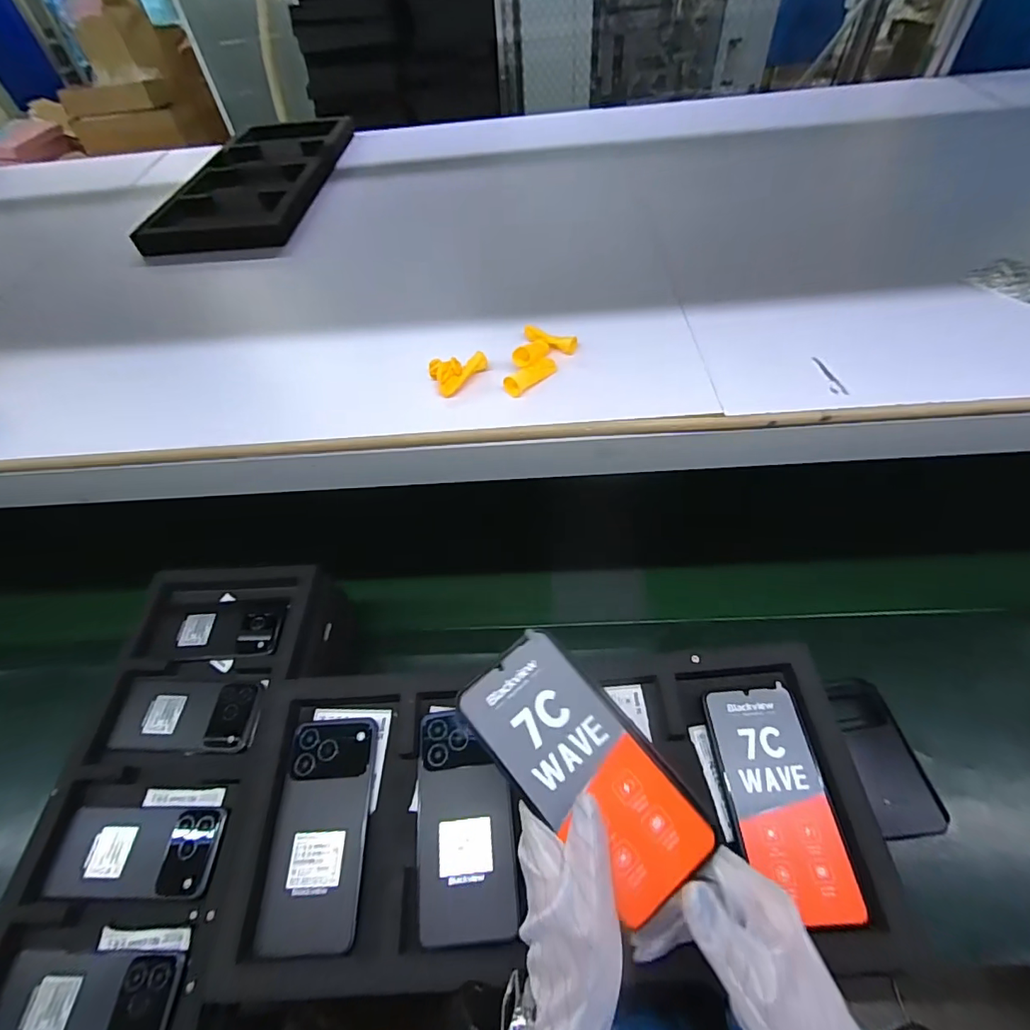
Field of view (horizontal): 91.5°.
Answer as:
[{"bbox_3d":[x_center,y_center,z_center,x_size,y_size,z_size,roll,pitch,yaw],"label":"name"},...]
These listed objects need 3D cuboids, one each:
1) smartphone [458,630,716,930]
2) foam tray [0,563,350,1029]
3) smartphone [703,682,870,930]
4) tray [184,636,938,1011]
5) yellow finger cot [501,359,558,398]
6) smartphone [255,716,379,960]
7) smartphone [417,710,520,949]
[{"bbox_3d":[0.042,0.152,0.308,0.074,0.005,0.159,-41,74,-10],"label":"smartphone"},{"bbox_3d":[-0.355,0.284,0.559,0.239,0.099,0.498,-2,53,3],"label":"foam tray"},{"bbox_3d":[0.205,0.217,0.389,0.073,0.010,0.157,-6,53,1],"label":"smartphone"},{"bbox_3d":[0.024,0.231,0.404,0.482,0.036,0.235,-5,53,1],"label":"tray"},{"bbox_3d":[0.016,-0.136,0.485,0.016,0.016,0.061,36,63,27],"label":"yellow finger cot"},{"bbox_3d":[-0.156,0.250,0.407,0.072,0.009,0.160,-5,53,1],"label":"smartphone"},{"bbox_3d":[-0.041,0.241,0.403,0.074,0.010,0.157,-8,53,-1],"label":"smartphone"}]

